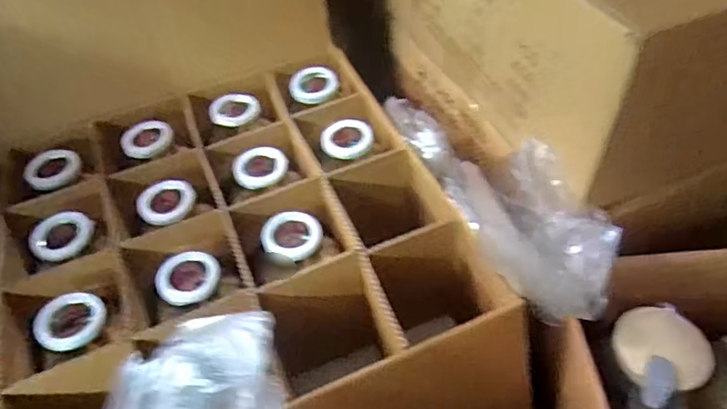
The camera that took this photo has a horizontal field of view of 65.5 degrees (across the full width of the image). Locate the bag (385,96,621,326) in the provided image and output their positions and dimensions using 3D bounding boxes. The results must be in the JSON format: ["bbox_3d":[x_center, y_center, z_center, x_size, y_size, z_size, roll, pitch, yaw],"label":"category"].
[{"bbox_3d":[0.148,-0.002,0.597,0.138,0.131,0.268,-21,51,-13],"label":"bag"}]

